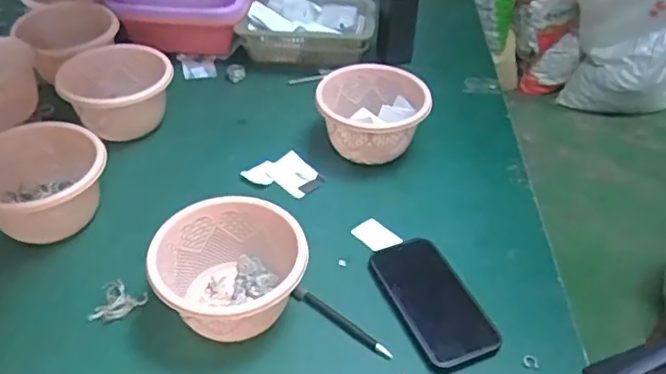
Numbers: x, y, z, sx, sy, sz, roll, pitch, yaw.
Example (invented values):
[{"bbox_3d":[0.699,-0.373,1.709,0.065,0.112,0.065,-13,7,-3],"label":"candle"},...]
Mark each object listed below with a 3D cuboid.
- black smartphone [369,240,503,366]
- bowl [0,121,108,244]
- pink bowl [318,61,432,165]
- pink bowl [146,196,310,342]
[{"bbox_3d":[0.106,0.118,0.635,0.083,0.013,0.158,-15,45,-20],"label":"black smartphone"},{"bbox_3d":[-0.340,-0.003,0.689,0.140,0.082,0.129,2,42,-2],"label":"bowl"},{"bbox_3d":[0.055,-0.097,0.816,0.140,0.085,0.143,2,42,-2],"label":"pink bowl"},{"bbox_3d":[-0.103,0.090,0.598,0.143,0.086,0.140,2,42,-2],"label":"pink bowl"}]

